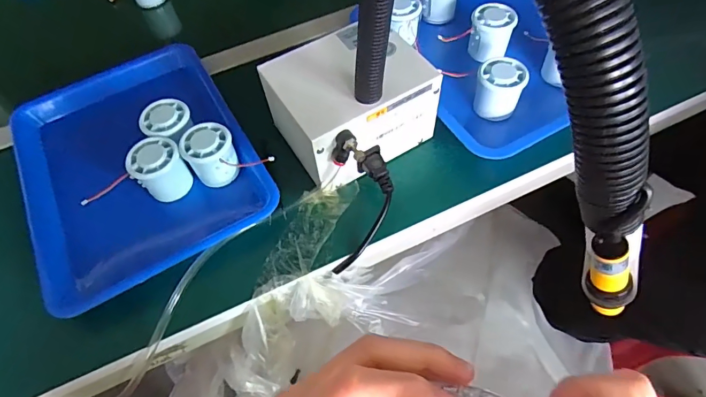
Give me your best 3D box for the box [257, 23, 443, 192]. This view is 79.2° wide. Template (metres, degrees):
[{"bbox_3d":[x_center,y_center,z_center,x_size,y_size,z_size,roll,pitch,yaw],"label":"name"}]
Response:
[{"bbox_3d":[-0.006,-0.104,0.492,0.157,0.112,0.130,-34,61,-16],"label":"box"}]

